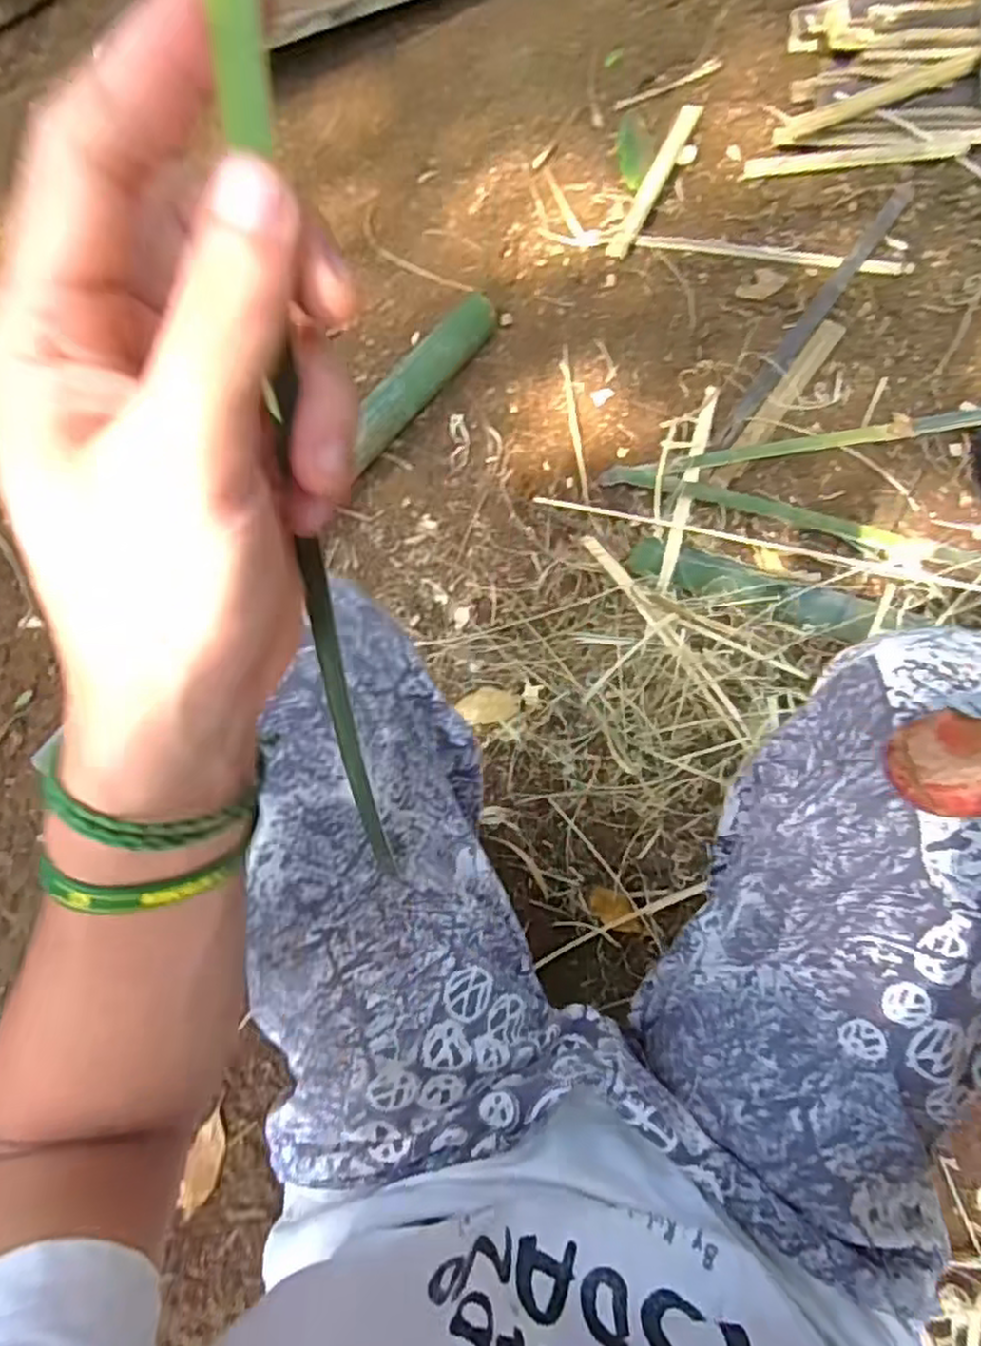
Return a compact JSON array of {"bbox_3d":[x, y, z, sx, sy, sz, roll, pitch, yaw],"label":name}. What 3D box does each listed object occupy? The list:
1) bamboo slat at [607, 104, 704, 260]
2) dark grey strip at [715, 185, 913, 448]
[{"bbox_3d":[0.219,-0.657,0.936,0.029,0.010,0.243,25,83,21],"label":"bamboo slat"},{"bbox_3d":[0.399,-0.440,0.866,0.026,0.013,0.393,35,87,15],"label":"dark grey strip"}]

